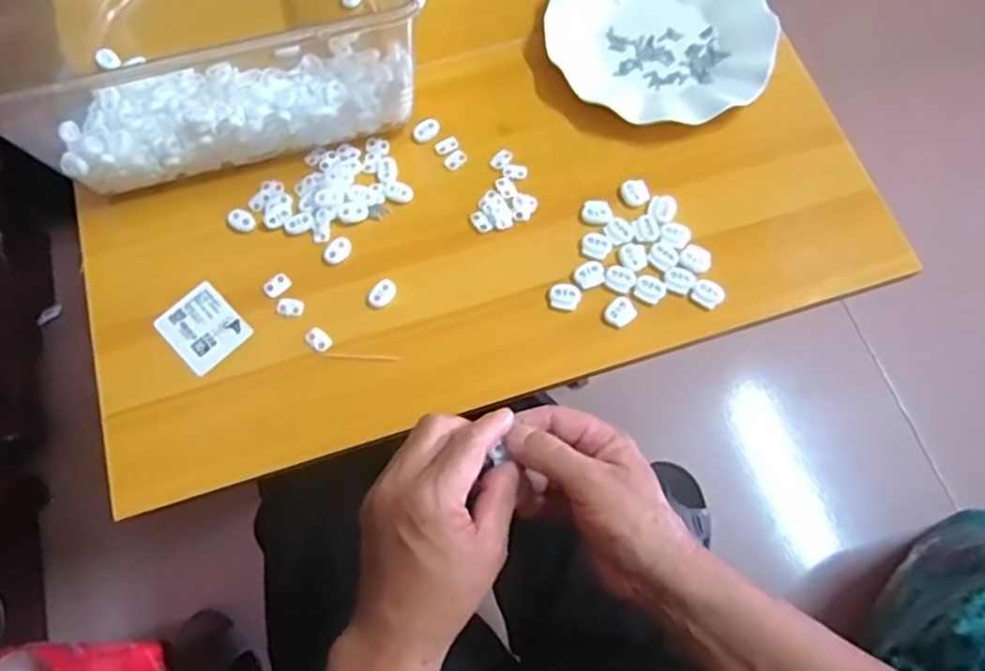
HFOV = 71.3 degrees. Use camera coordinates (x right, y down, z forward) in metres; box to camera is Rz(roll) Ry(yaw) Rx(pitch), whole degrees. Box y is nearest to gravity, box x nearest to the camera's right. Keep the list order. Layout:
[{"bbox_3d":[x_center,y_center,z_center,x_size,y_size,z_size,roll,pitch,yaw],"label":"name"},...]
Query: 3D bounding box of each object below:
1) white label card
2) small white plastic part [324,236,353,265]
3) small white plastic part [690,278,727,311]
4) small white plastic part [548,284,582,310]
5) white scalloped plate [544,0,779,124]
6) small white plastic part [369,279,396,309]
[{"bbox_3d":[-0.212,-0.006,0.504,0.049,0.004,0.060,-43,75,-14],"label":"white label card"},{"bbox_3d":[-0.117,-0.065,0.520,0.017,0.004,0.023,37,74,13],"label":"small white plastic part"},{"bbox_3d":[0.157,-0.030,0.498,0.022,0.007,0.018,34,74,12],"label":"small white plastic part"},{"bbox_3d":[0.053,-0.029,0.503,0.023,0.004,0.019,12,70,5],"label":"small white plastic part"},{"bbox_3d":[0.138,-0.248,0.569,0.178,0.027,0.176,0,70,1],"label":"white scalloped plate"},{"bbox_3d":[-0.081,-0.031,0.507,0.016,0.004,0.024,29,73,11],"label":"small white plastic part"}]

